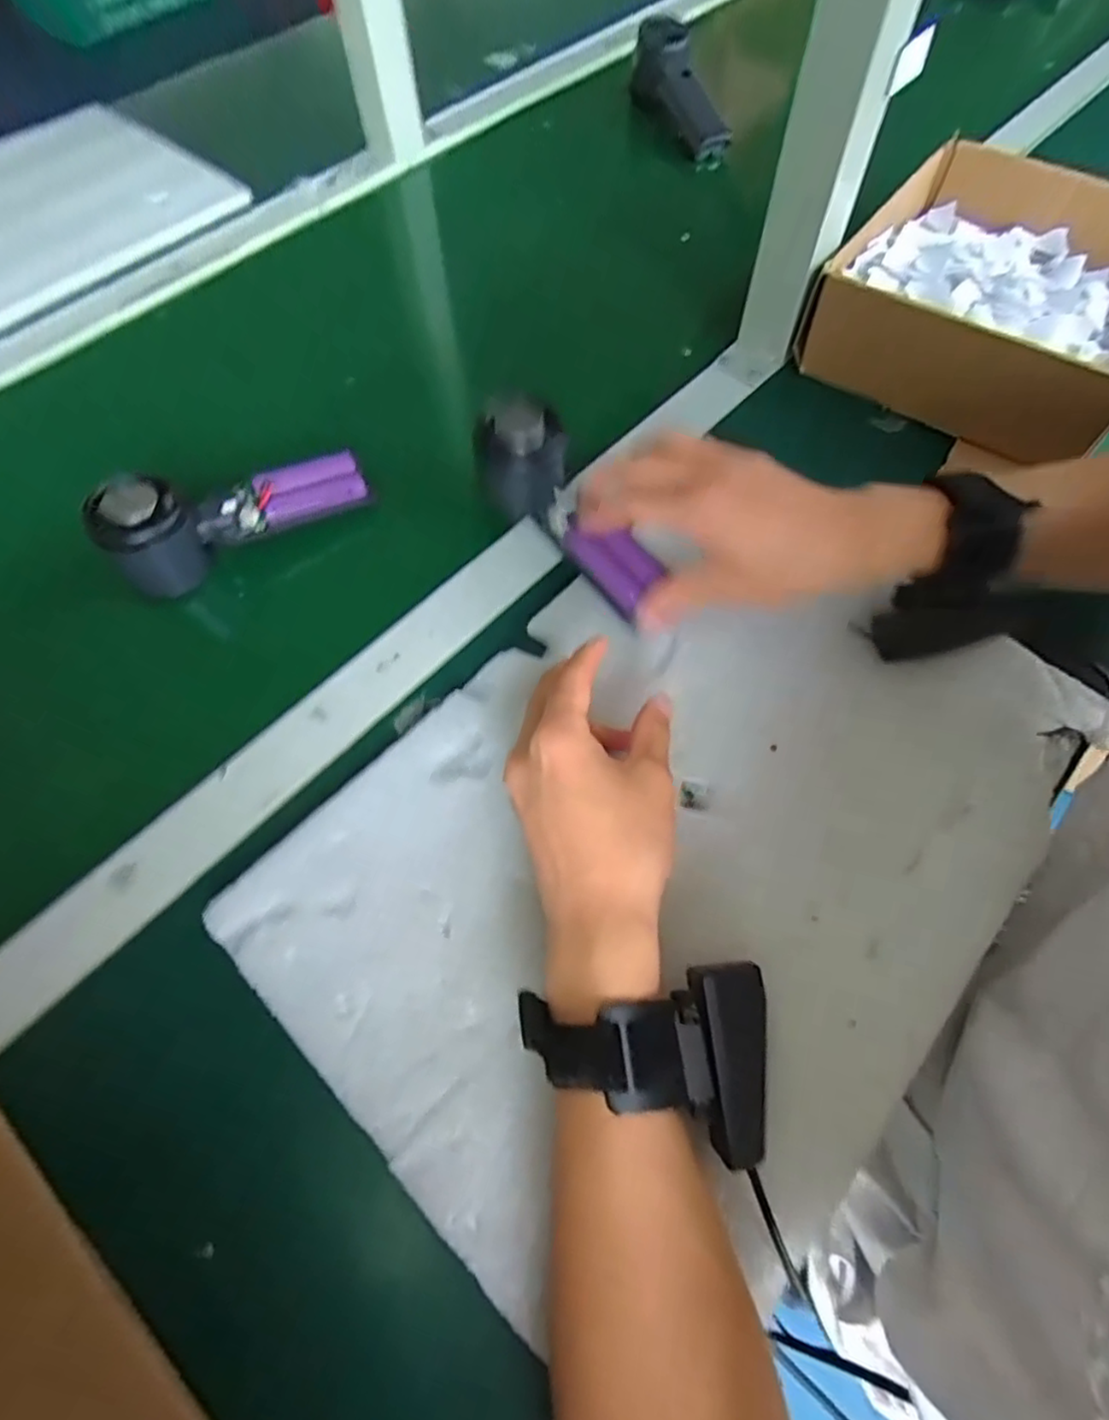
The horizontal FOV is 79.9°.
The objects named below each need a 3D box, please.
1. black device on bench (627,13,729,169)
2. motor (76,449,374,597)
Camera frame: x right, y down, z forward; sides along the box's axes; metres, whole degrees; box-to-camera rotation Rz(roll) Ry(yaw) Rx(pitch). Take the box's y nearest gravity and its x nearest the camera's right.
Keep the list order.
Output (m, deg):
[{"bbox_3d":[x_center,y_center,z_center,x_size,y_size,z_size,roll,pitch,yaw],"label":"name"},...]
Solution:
[{"bbox_3d":[0.125,-0.616,0.659,0.048,0.062,0.148,-30,87,-14],"label":"black device on bench"},{"bbox_3d":[-0.198,-0.129,0.412,0.151,0.057,0.045,-31,69,-15],"label":"motor"}]

